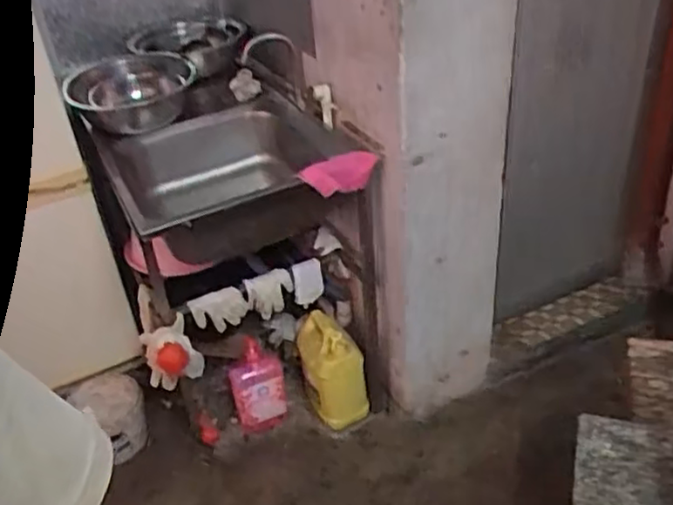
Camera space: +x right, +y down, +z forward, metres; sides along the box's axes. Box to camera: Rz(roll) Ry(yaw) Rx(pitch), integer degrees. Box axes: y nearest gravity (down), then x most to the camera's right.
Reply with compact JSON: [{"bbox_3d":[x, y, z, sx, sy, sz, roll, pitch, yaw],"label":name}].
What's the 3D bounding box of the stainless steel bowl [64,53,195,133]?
[{"bbox_3d":[-0.516,-0.415,1.742,0.302,0.101,0.297,-15,36,-13],"label":"stainless steel bowl"}]

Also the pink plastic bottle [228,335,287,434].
[{"bbox_3d":[-0.206,0.347,1.804,0.137,0.254,0.083,-12,35,-9],"label":"pink plastic bottle"}]

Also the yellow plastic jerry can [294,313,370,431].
[{"bbox_3d":[-0.007,0.323,1.785,0.162,0.309,0.129,-7,34,-1],"label":"yellow plastic jerry can"}]

